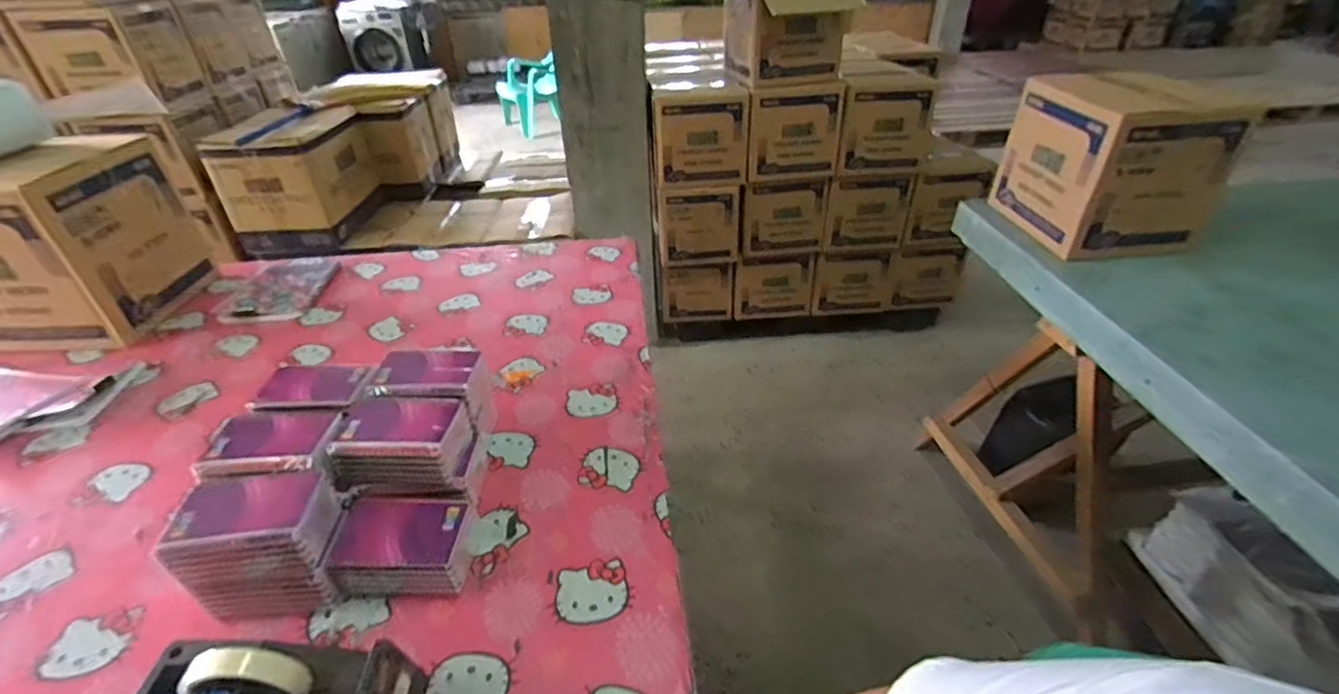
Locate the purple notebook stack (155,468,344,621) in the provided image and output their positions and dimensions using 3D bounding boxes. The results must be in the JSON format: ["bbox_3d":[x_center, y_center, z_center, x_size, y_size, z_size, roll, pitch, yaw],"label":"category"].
[{"bbox_3d":[-0.432,0.215,0.635,0.136,0.123,0.110,-9,37,-12],"label":"purple notebook stack"}]

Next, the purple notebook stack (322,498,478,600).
[{"bbox_3d":[-0.296,0.222,0.661,0.139,0.069,0.097,1,36,1],"label":"purple notebook stack"}]

